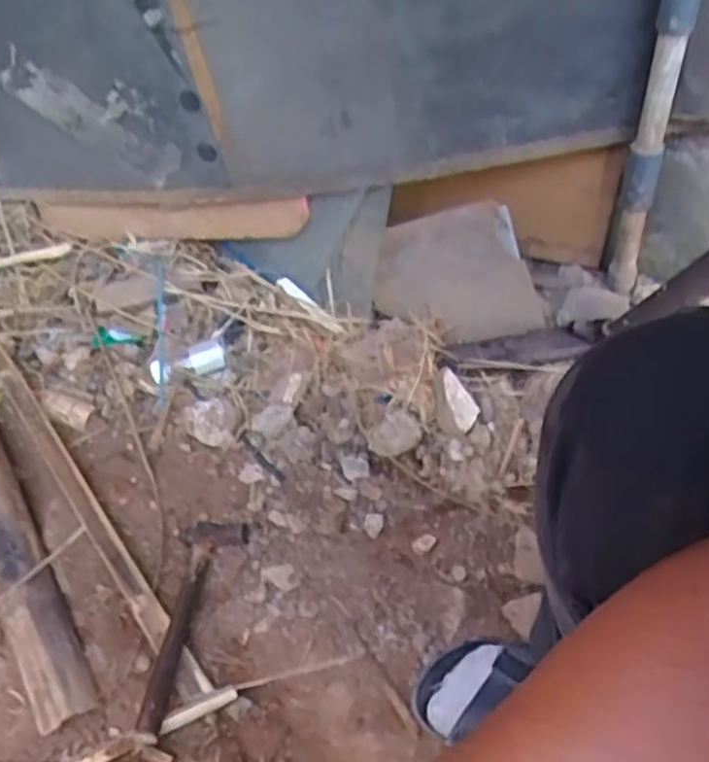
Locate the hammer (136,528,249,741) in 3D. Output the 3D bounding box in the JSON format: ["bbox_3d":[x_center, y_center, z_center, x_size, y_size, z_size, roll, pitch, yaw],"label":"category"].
[{"bbox_3d":[-0.160,0.236,0.759,0.071,0.032,0.228,-1,51,6],"label":"hammer"}]

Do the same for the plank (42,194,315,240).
[{"bbox_3d":[-0.259,-0.222,1.049,0.452,0.073,0.030,6,48,28],"label":"plank"}]

